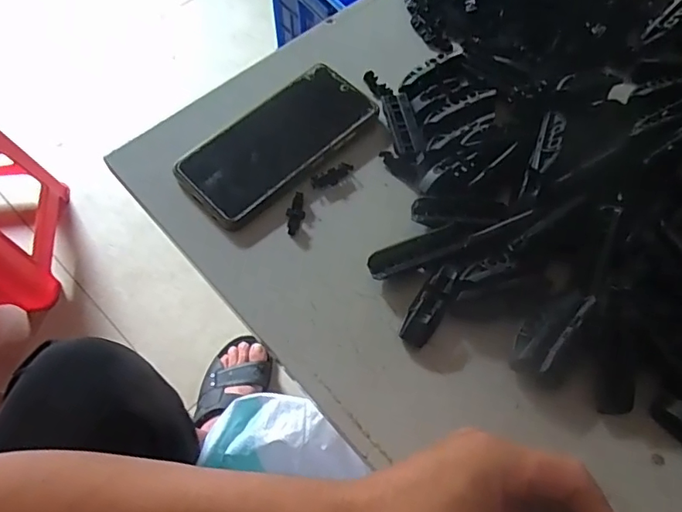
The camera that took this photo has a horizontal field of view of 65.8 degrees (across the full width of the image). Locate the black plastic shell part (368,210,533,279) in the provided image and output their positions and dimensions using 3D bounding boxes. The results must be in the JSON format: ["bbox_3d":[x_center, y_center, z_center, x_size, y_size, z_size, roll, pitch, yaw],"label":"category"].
[{"bbox_3d":[0.078,-0.011,0.386,0.120,0.015,0.022,-19,65,-8],"label":"black plastic shell part"}]

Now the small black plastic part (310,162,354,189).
[{"bbox_3d":[-0.007,-0.063,0.423,0.037,0.006,0.012,-32,68,-14],"label":"small black plastic part"}]

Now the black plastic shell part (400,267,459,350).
[{"bbox_3d":[0.062,0.033,0.366,0.022,0.023,0.061,28,80,14],"label":"black plastic shell part"}]

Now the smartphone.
[{"bbox_3d":[-0.050,-0.094,0.426,0.164,0.009,0.073,-42,77,-17],"label":"smartphone"}]

